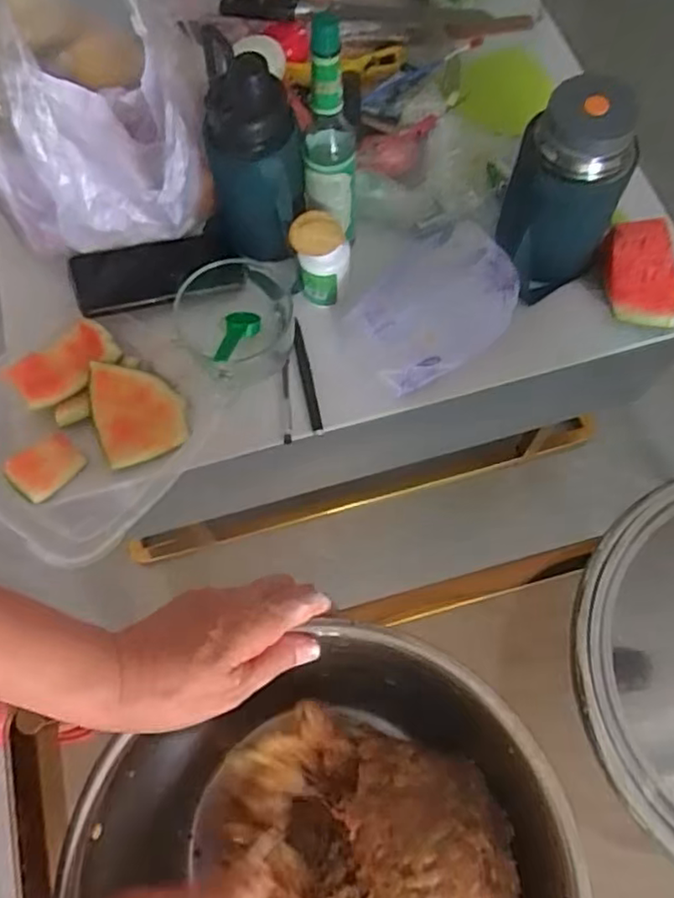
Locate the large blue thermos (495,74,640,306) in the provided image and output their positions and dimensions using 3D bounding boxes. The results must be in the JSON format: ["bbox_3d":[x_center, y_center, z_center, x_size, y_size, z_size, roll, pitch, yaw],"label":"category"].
[{"bbox_3d":[0.198,-0.216,0.586,0.100,0.183,0.081,26,70,11],"label":"large blue thermos"}]

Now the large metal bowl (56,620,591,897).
[{"bbox_3d":[-0.004,0.253,0.384,0.269,0.100,0.257,0,67,1],"label":"large metal bowl"}]

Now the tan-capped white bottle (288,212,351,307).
[{"bbox_3d":[-0.015,-0.177,0.618,0.053,0.085,0.047,-7,67,-2],"label":"tan-capped white bottle"}]

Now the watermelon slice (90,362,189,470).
[{"bbox_3d":[-0.180,-0.033,0.595,0.082,0.020,0.091,-7,85,-11],"label":"watermelon slice"}]

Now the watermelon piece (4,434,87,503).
[{"bbox_3d":[-0.260,0.018,0.584,0.061,0.023,0.044,-36,71,-13],"label":"watermelon piece"}]

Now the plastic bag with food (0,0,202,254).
[{"bbox_3d":[-0.234,-0.323,0.596,0.198,0.233,0.182,-12,68,-3],"label":"plastic bag with food"}]

